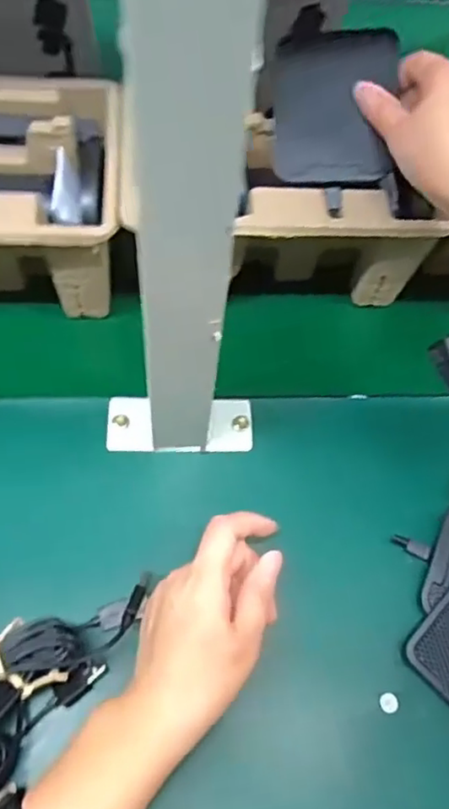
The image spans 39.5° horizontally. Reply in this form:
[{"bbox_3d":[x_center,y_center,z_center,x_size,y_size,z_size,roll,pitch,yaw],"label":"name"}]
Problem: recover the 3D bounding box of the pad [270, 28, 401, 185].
[{"bbox_3d":[0.073,-0.199,0.423,0.080,0.006,0.096,2,95,14],"label":"pad"}]

